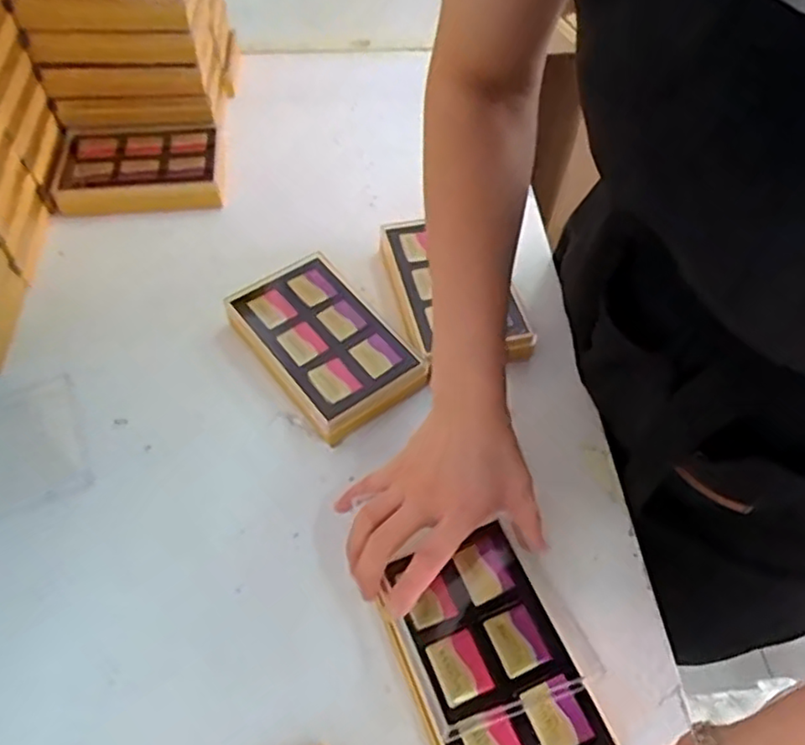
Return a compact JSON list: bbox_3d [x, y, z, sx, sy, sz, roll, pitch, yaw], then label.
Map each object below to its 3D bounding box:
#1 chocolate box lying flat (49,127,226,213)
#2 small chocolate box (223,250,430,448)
[{"bbox_3d":[-0.284,-0.223,0.709,0.174,0.027,0.106,-3,54,-3],"label":"chocolate box lying flat"},{"bbox_3d":[-0.065,-0.031,0.587,0.114,0.028,0.169,-32,61,-22],"label":"small chocolate box"}]

